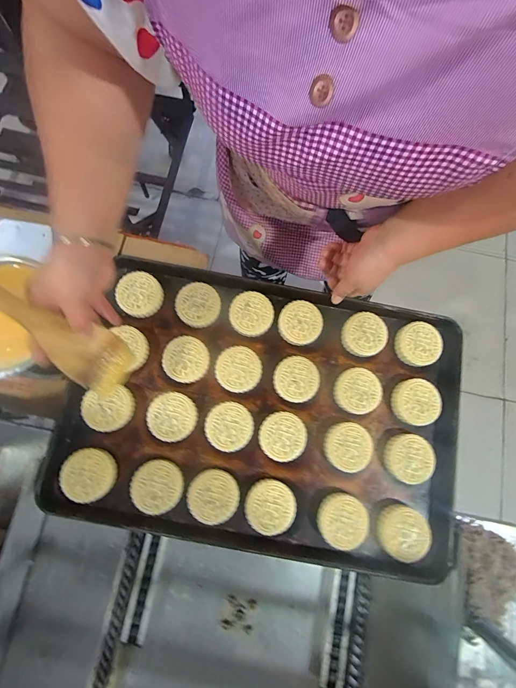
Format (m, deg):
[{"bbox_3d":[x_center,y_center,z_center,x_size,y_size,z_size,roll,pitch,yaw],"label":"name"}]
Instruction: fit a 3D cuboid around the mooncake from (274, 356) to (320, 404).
[{"bbox_3d":[0.061,0.057,0.517,0.070,0.024,0.070,1,74,-2],"label":"mooncake"}]

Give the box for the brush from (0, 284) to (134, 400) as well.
[{"bbox_3d":[-0.253,-0.021,0.388,0.223,0.034,0.069,41,74,-27],"label":"brush"}]

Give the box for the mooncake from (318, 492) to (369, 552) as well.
[{"bbox_3d":[0.124,0.259,0.475,0.068,0.025,0.072,1,74,-2],"label":"mooncake"}]

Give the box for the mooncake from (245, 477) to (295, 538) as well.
[{"bbox_3d":[0.018,0.238,0.479,0.072,0.027,0.070,1,74,-2],"label":"mooncake"}]

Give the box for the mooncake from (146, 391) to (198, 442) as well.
[{"bbox_3d":[-0.131,0.112,0.502,0.071,0.030,0.070,1,74,-2],"label":"mooncake"}]

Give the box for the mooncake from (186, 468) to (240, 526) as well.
[{"bbox_3d":[-0.066,0.223,0.480,0.072,0.029,0.071,1,74,-2],"label":"mooncake"}]

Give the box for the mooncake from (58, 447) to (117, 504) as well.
[{"bbox_3d":[-0.247,0.190,0.472,0.071,0.026,0.072,1,74,-2],"label":"mooncake"}]

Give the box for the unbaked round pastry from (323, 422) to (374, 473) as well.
[{"bbox_3d":[0.138,0.158,0.501,0.066,0.028,0.070,26,75,5],"label":"unbaked round pastry"}]

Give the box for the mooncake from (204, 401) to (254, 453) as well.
[{"bbox_3d":[-0.044,0.128,0.504,0.071,0.032,0.070,1,74,-2],"label":"mooncake"}]

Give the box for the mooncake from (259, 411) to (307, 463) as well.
[{"bbox_3d":[0.038,0.142,0.503,0.070,0.029,0.070,1,74,-2],"label":"mooncake"}]

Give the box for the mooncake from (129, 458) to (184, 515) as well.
[{"bbox_3d":[-0.147,0.210,0.481,0.071,0.031,0.072,1,74,-2],"label":"mooncake"}]

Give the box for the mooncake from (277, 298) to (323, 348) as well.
[{"bbox_3d":[0.069,-0.034,0.537,0.070,0.028,0.068,1,74,-2],"label":"mooncake"}]

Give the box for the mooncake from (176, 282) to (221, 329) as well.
[{"bbox_3d":[-0.098,-0.062,0.539,0.070,0.034,0.069,1,74,-2],"label":"mooncake"}]

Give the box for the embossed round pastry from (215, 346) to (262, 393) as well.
[{"bbox_3d":[-0.031,0.042,0.521,0.070,0.031,0.069,1,74,-2],"label":"embossed round pastry"}]

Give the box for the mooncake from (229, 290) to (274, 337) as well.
[{"bbox_3d":[-0.010,-0.049,0.537,0.071,0.024,0.072,1,74,-2],"label":"mooncake"}]

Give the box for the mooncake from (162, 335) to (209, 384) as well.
[{"bbox_3d":[-0.113,0.026,0.520,0.069,0.030,0.069,1,74,-2],"label":"mooncake"}]

